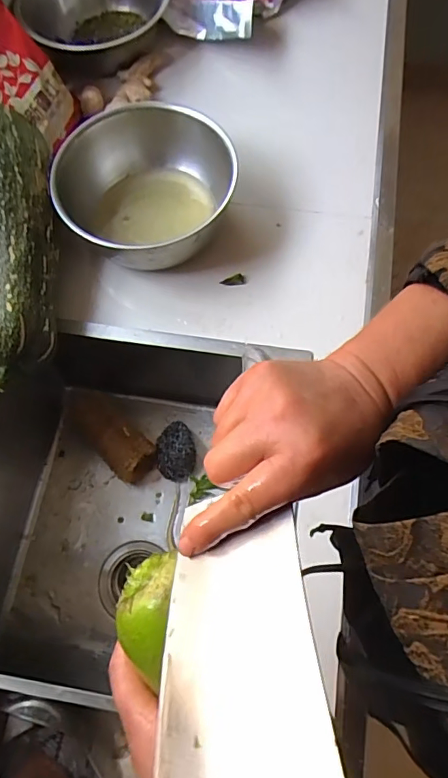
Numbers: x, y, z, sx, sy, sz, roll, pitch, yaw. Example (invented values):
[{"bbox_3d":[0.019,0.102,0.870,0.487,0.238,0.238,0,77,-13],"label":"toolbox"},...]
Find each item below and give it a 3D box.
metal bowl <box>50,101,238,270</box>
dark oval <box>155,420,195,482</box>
[{"bbox_3d":[-0.093,-0.254,0.633,0.209,0.096,0.222,-1,69,2],"label":"metal bowl"},{"bbox_3d":[-0.073,0.097,0.743,0.060,0.043,0.082,2,69,3],"label":"dark oval"}]

